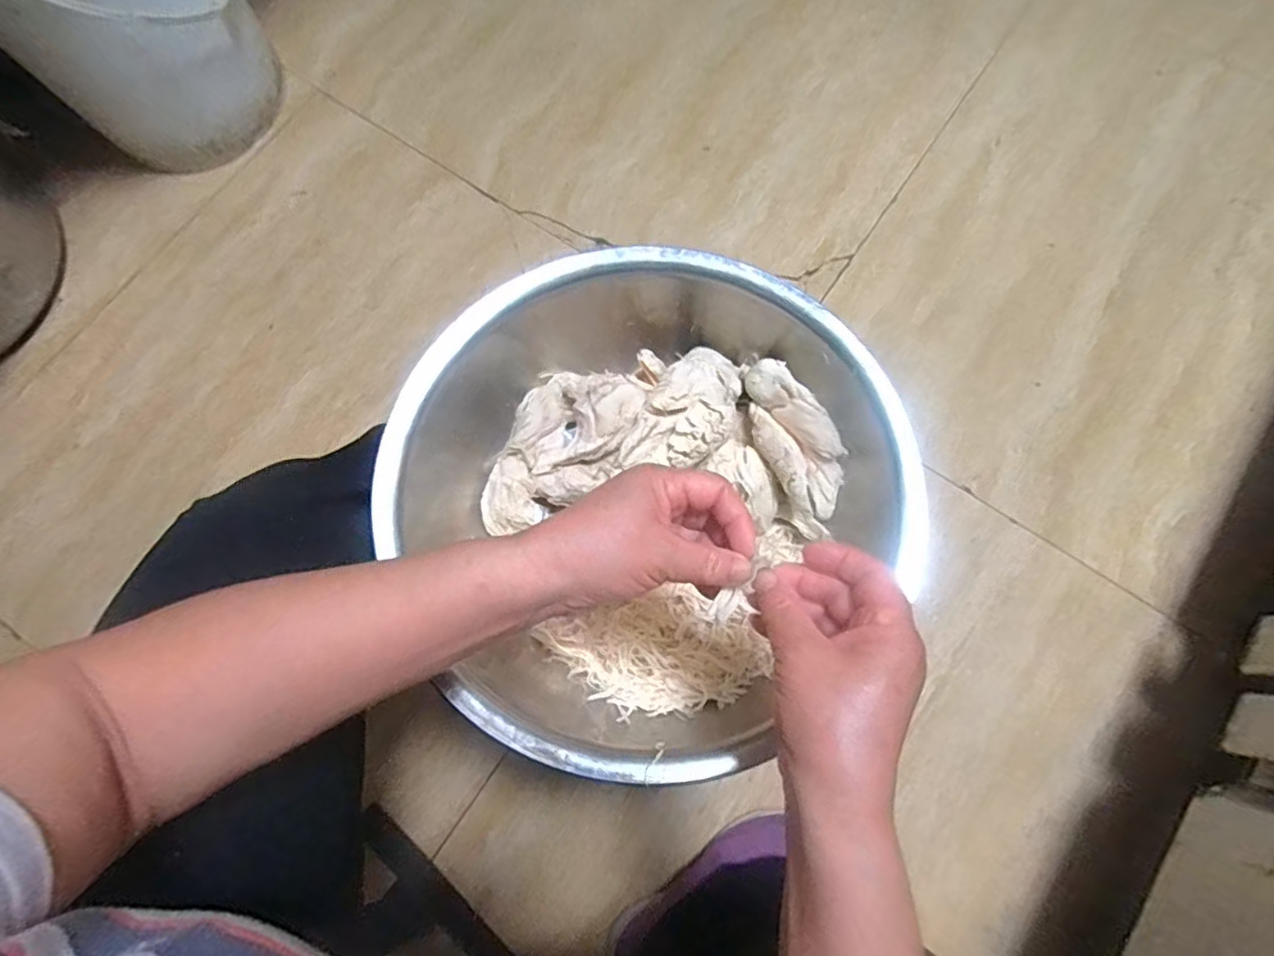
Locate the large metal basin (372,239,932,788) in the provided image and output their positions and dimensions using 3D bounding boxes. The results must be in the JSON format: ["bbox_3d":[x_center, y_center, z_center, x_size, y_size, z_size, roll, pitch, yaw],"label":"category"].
[{"bbox_3d":[0.010,0.012,0.483,0.345,0.108,0.357,0,76,1],"label":"large metal basin"}]

